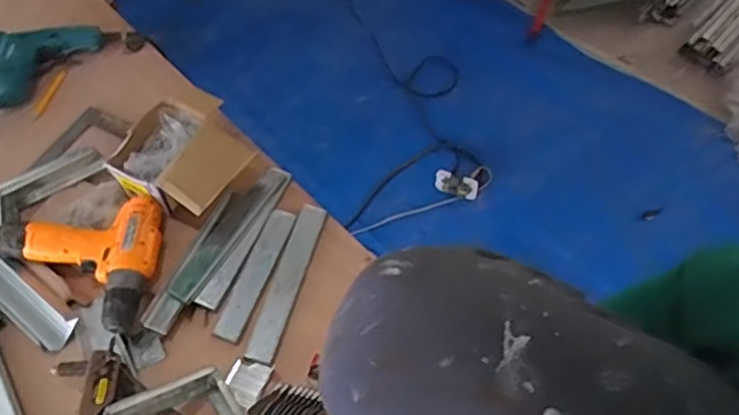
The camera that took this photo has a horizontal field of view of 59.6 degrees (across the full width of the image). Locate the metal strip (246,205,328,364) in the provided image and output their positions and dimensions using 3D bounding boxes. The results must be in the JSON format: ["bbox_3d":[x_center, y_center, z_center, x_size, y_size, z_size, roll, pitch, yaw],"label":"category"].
[{"bbox_3d":[-0.106,0.095,0.858,0.036,0.011,0.230,11,58,11],"label":"metal strip"}]

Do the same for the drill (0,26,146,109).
[{"bbox_3d":[-0.550,-0.250,1.079,0.144,0.080,0.302,36,66,24],"label":"drill"}]

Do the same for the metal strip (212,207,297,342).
[{"bbox_3d":[-0.152,0.085,0.869,0.038,0.007,0.200,14,59,13],"label":"metal strip"}]

